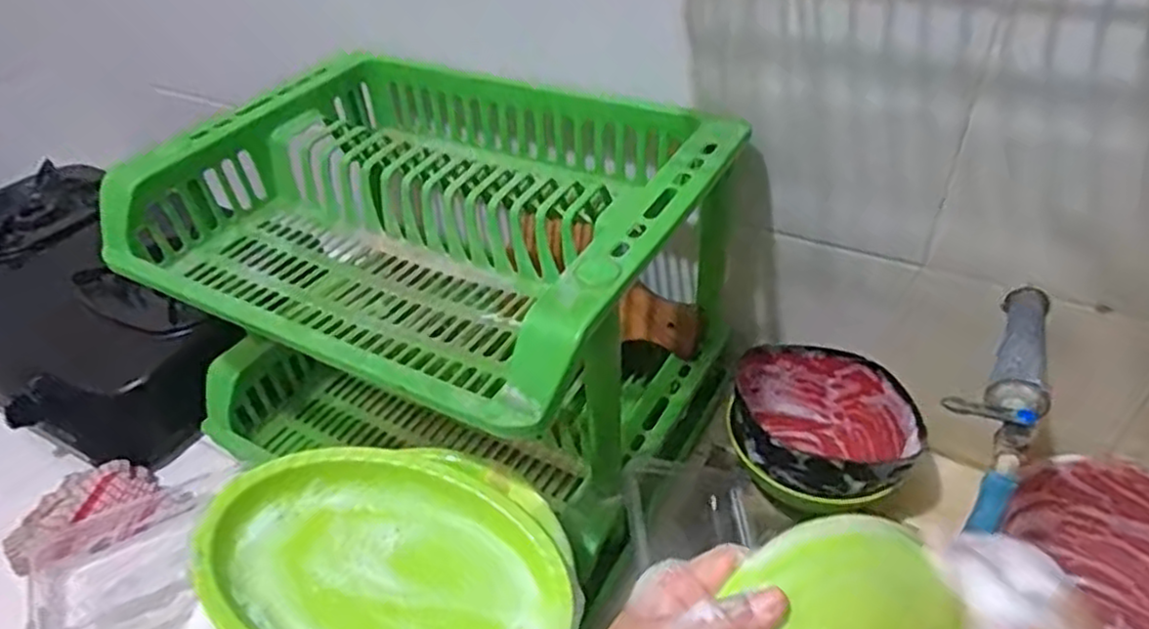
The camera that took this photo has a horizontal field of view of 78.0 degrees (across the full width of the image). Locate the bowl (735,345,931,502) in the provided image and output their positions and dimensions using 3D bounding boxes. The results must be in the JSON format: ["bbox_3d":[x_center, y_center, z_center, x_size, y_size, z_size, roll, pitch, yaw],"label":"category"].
[{"bbox_3d":[0.242,0.119,0.701,0.161,0.099,0.176,-2,39,2],"label":"bowl"}]

